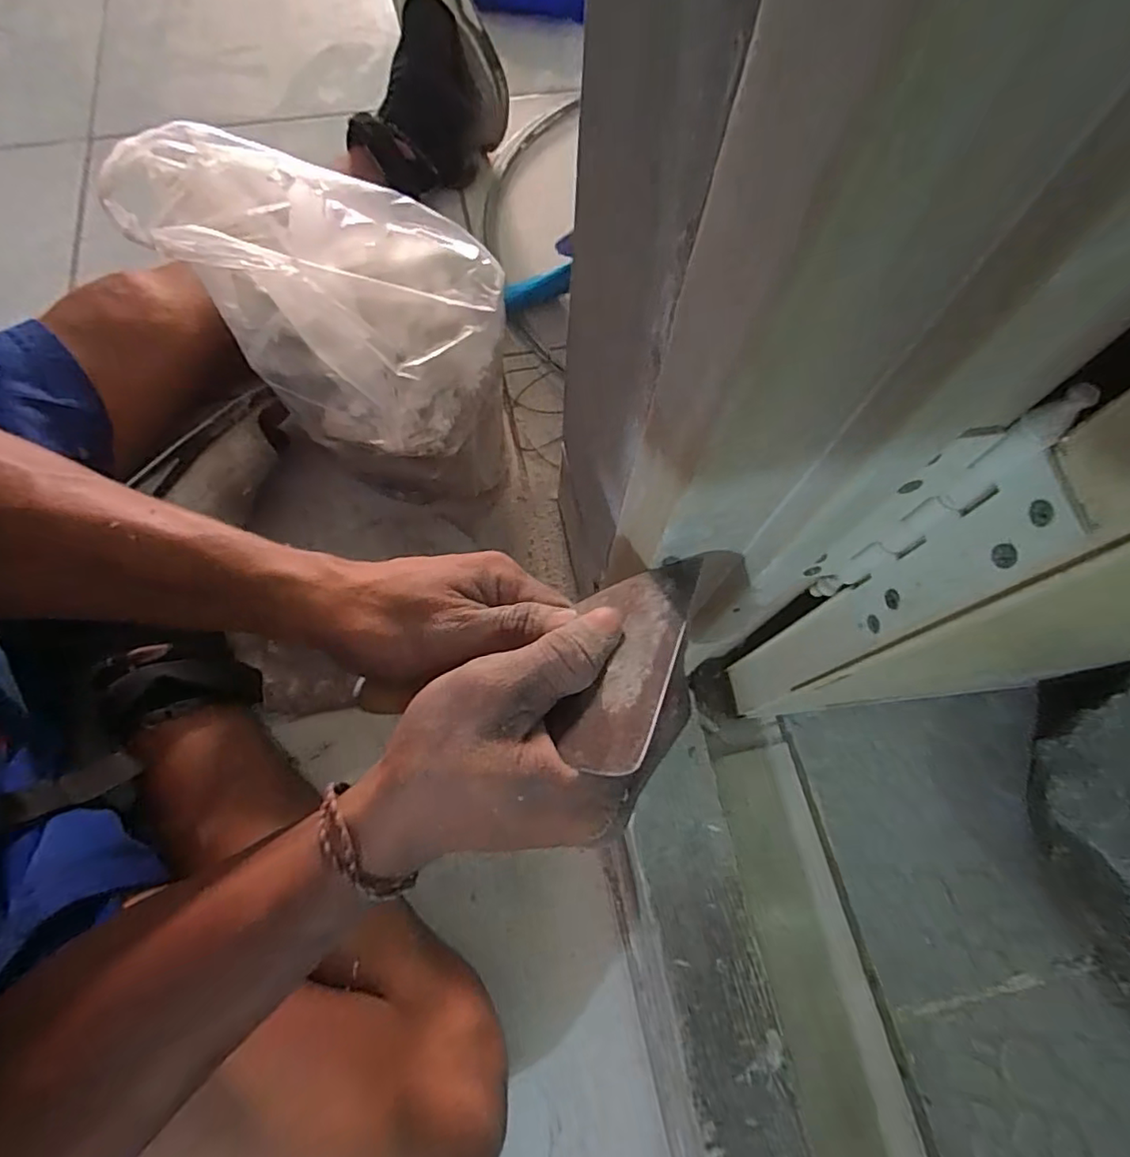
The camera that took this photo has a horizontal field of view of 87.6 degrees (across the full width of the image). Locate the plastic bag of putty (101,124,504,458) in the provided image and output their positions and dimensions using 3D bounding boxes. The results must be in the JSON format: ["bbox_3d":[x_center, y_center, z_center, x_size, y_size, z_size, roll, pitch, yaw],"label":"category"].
[{"bbox_3d":[-0.175,-0.214,0.415,0.245,0.105,0.203,14,69,3],"label":"plastic bag of putty"}]

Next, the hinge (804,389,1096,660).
[{"bbox_3d":[0.135,-0.013,0.220,0.018,0.134,0.047,-38,75,-15],"label":"hinge"}]

